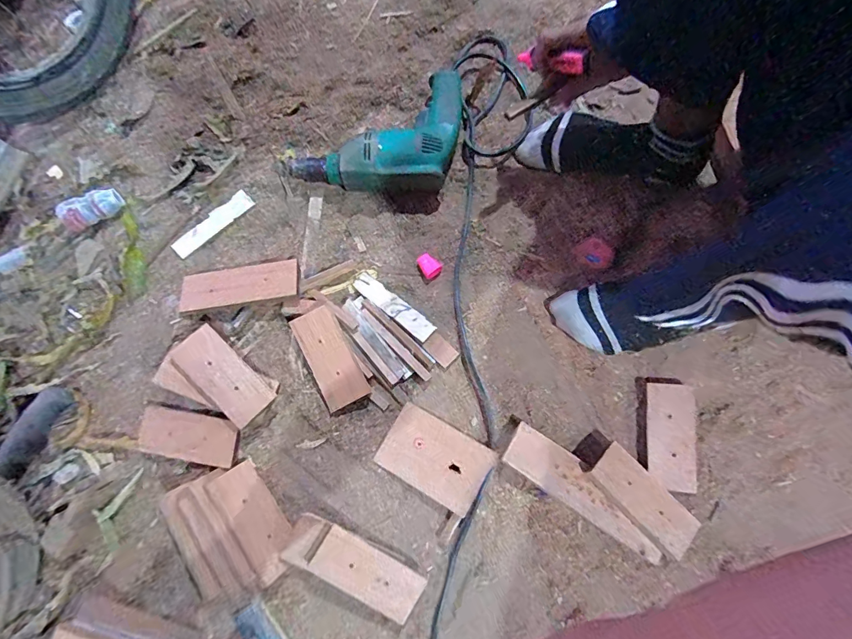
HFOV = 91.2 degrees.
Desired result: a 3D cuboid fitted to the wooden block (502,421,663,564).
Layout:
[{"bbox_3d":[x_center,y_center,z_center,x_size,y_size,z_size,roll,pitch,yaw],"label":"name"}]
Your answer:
[{"bbox_3d":[0.187,0.202,0.493,0.201,0.025,0.054,34,80,8],"label":"wooden block"}]

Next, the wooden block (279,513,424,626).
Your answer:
[{"bbox_3d":[-0.079,0.272,0.465,0.155,0.017,0.055,29,60,0],"label":"wooden block"}]

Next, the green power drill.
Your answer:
[{"bbox_3d":[-0.044,-0.242,0.588,0.278,0.052,0.140,-33,79,-6],"label":"green power drill"}]

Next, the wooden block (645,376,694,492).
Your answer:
[{"bbox_3d":[0.296,0.138,0.507,0.054,0.016,0.126,7,77,3],"label":"wooden block"}]

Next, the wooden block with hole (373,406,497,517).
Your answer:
[{"bbox_3d":[0.011,0.167,0.504,0.126,0.020,0.080,28,79,7],"label":"wooden block with hole"}]

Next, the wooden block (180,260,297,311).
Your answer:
[{"bbox_3d":[-0.243,-0.047,0.543,0.151,0.008,0.053,-10,68,3],"label":"wooden block"}]

